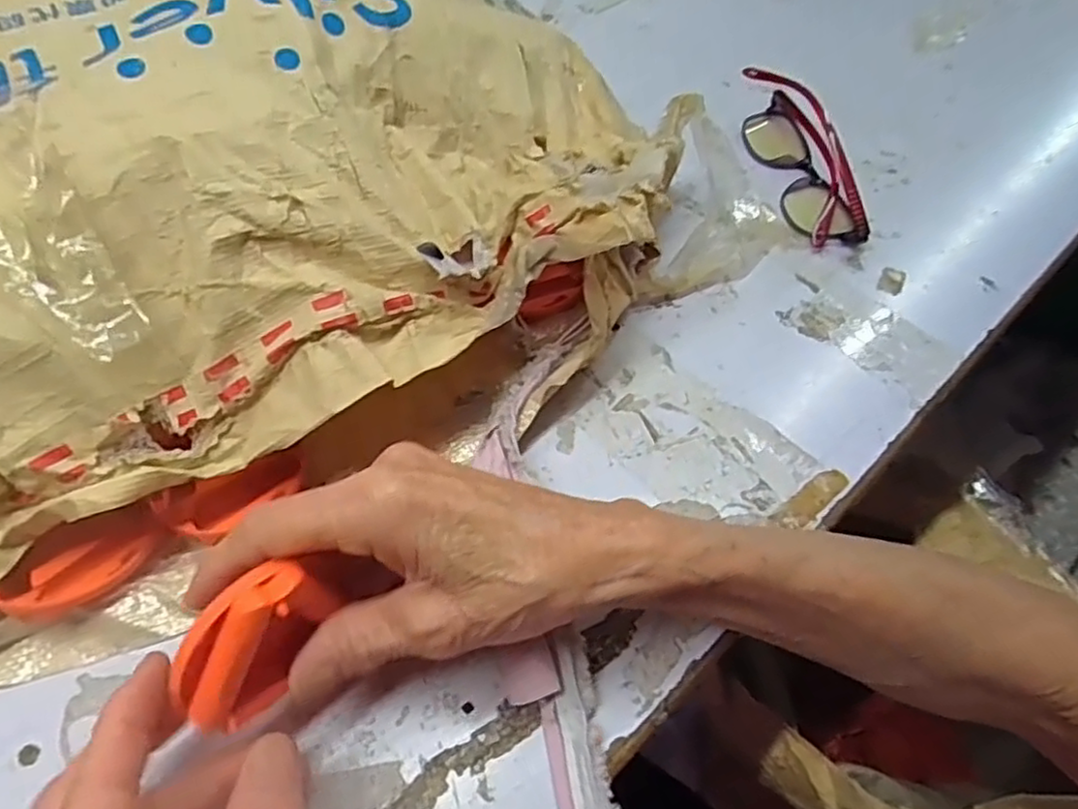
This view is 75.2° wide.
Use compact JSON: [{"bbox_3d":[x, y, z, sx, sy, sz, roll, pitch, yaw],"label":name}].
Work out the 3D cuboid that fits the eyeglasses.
[{"bbox_3d":[0.161,-0.153,0.422,0.042,0.041,0.134,-8,56,-7],"label":"eyeglasses"}]

